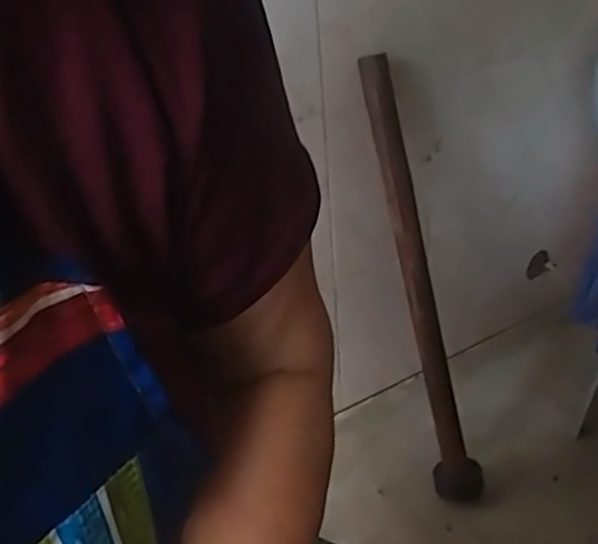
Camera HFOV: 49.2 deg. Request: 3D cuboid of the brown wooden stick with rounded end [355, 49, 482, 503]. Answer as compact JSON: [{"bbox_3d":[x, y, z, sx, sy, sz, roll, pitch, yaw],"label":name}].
[{"bbox_3d":[0.186,0.030,1.030,0.057,0.720,0.055,-20,15,-22],"label":"brown wooden stick with rounded end"}]

